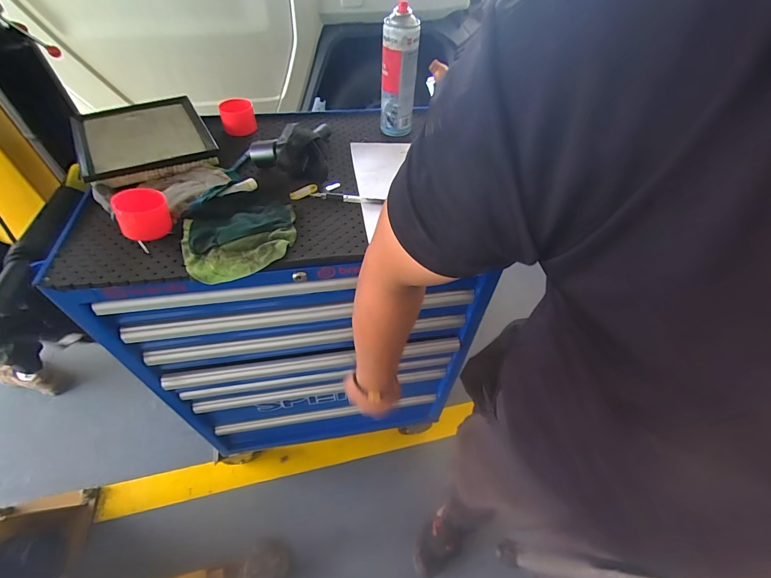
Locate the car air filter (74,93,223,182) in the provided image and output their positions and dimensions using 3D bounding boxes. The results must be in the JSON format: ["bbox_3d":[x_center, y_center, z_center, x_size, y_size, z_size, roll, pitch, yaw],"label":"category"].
[{"bbox_3d":[-0.449,-0.290,0.665,0.210,0.030,0.236,-25,55,-21],"label":"car air filter"}]

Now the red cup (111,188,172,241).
[{"bbox_3d":[-0.354,-0.111,0.525,0.069,0.065,0.062,-28,57,-23],"label":"red cup"}]

